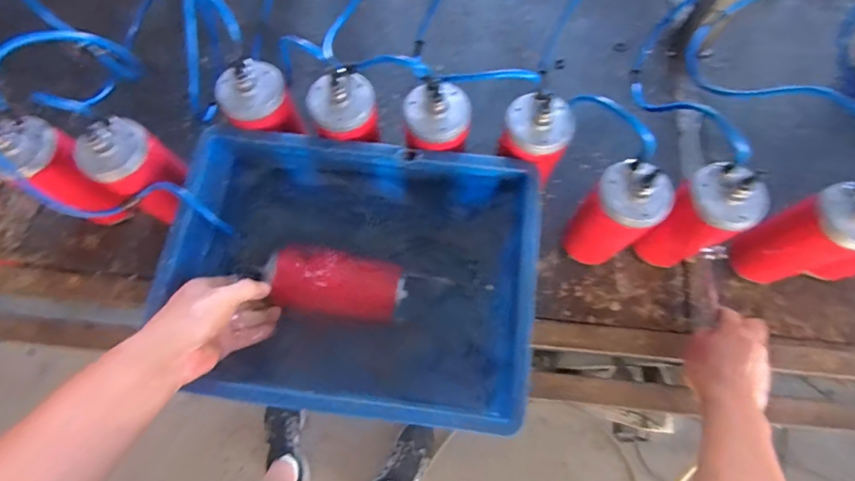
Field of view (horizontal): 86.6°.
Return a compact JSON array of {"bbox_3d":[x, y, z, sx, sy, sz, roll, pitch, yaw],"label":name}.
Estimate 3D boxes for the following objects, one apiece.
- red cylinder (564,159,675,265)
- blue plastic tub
[{"bbox_3d":[0.223,-0.025,0.555,0.072,0.197,0.078,0,73,1],"label":"red cylinder"},{"bbox_3d":[-0.084,0.049,0.559,0.396,0.155,0.292,7,74,3],"label":"blue plastic tub"}]

